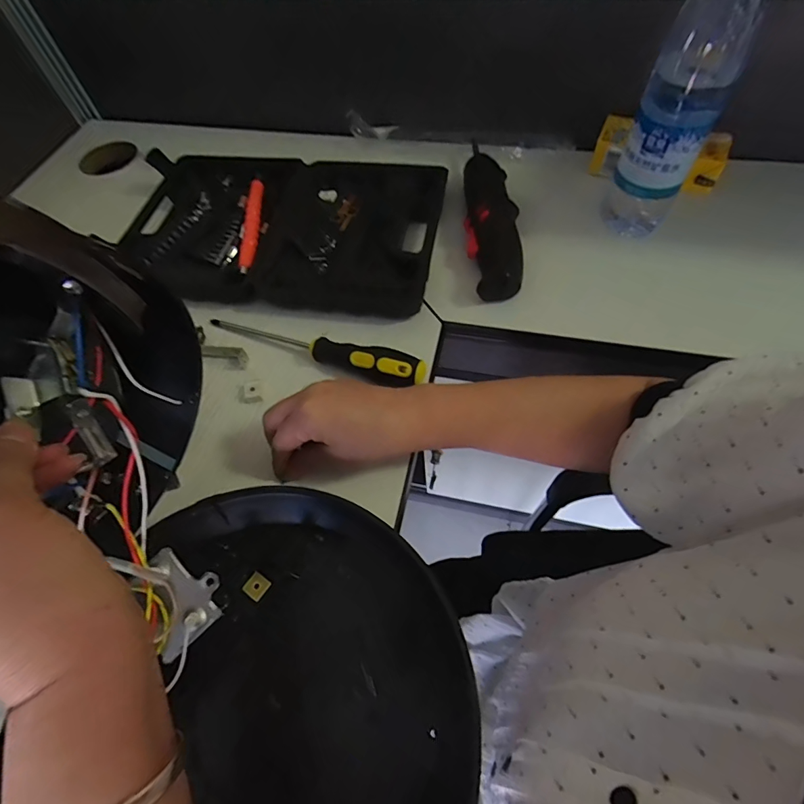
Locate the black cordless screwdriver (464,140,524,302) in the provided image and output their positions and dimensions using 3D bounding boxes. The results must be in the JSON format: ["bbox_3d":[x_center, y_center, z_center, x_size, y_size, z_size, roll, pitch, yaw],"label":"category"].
[{"bbox_3d":[0.093,-0.189,0.446,0.051,0.041,0.189,0,60,4],"label":"black cordless screwdriver"}]

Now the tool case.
[{"bbox_3d":[-0.134,-0.192,0.472,0.338,0.030,0.208,6,61,7],"label":"tool case"}]

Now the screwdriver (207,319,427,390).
[{"bbox_3d":[-0.083,-0.054,0.389,0.217,0.030,0.028,19,63,14],"label":"screwdriver"}]

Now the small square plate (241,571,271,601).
[{"bbox_3d":[-0.100,0.126,0.294,0.015,0.004,0.015,31,67,19],"label":"small square plate"}]

